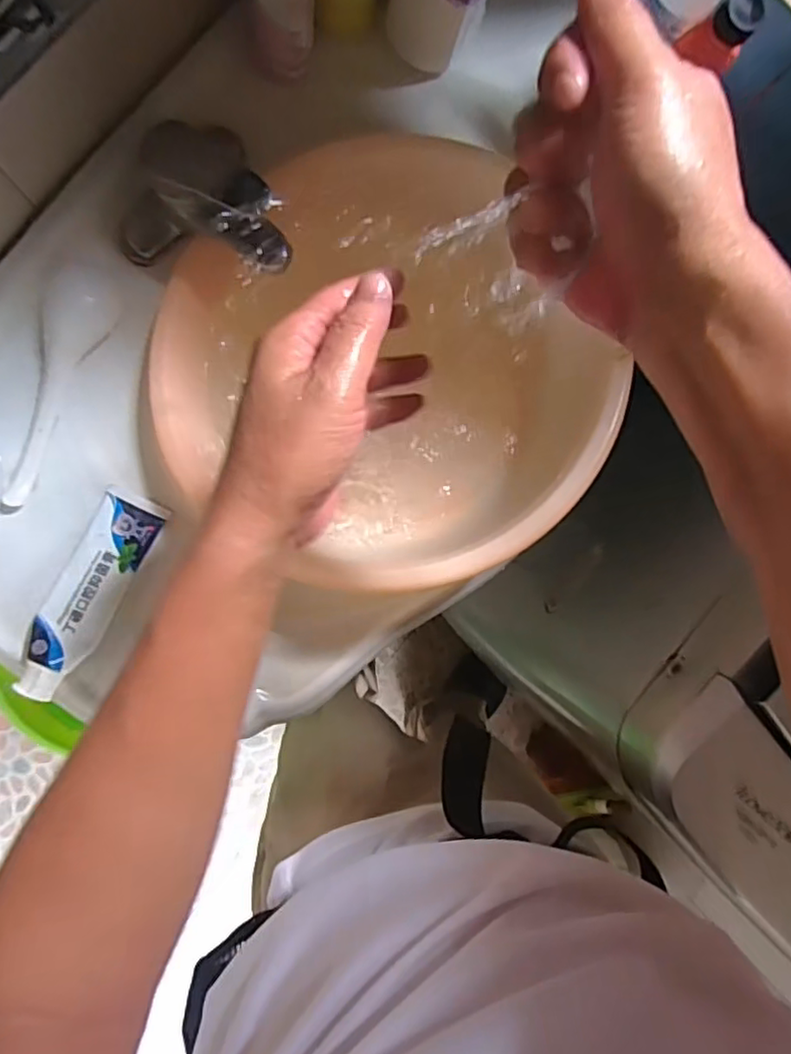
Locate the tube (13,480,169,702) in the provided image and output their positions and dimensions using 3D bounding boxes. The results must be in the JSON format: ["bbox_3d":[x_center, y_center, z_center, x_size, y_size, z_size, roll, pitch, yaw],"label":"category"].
[{"bbox_3d":[-0.250,0.055,0.509,0.054,0.030,0.170,27,87,-9],"label":"tube"}]

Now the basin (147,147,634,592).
[{"bbox_3d":[-0.020,-0.136,0.570,0.380,0.103,0.389,0,91,-10],"label":"basin"}]

